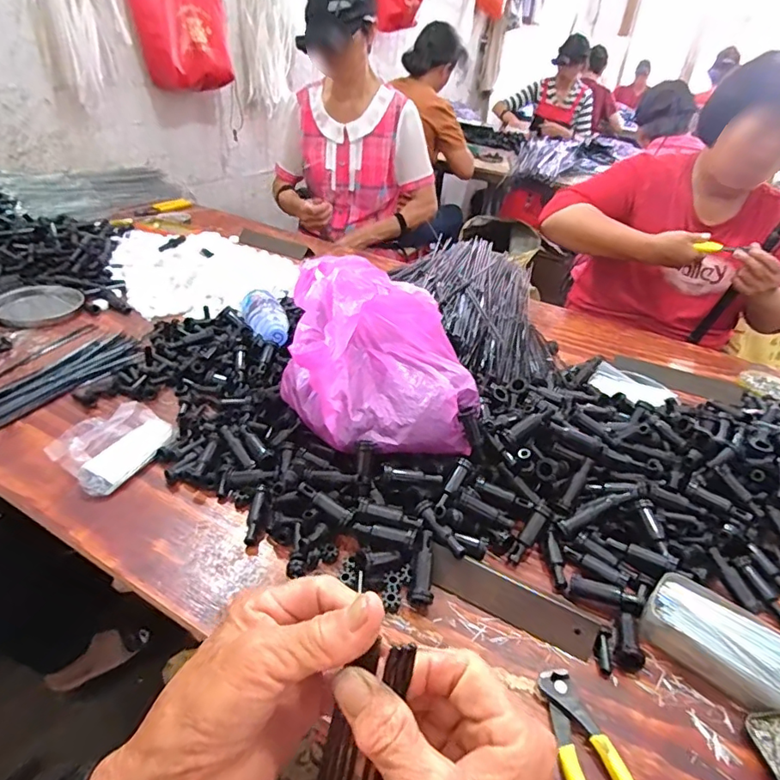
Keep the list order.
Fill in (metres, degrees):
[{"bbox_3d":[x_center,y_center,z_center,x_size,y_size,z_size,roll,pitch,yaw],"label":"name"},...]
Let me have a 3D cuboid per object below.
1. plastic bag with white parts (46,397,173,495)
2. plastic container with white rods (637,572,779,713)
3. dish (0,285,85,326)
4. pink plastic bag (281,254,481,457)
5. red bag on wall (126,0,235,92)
[{"bbox_3d":[-0.323,0.062,0.604,0.092,0.038,0.119,24,39,25],"label":"plastic bag with white parts"},{"bbox_3d":[0.293,0.222,0.455,0.119,0.035,0.072,28,40,29],"label":"plastic container with white rods"},{"bbox_3d":[-0.615,-0.148,0.889,0.136,0.021,0.122,23,38,24],"label":"dish"},{"bbox_3d":[-0.013,-0.047,0.634,0.219,0.150,0.251,0,35,-8],"label":"pink plastic bag"},{"bbox_3d":[-0.610,-1.133,1.460,0.096,0.472,0.305,12,30,30],"label":"red bag on wall"}]

